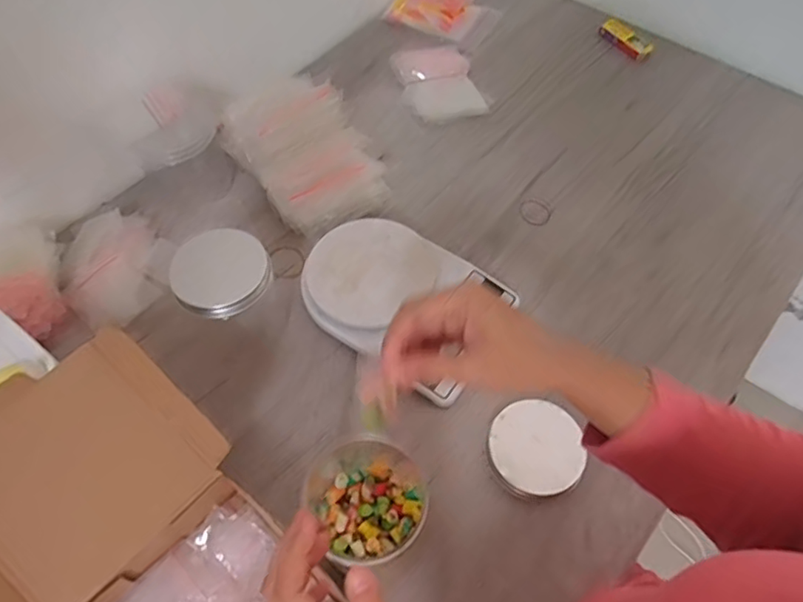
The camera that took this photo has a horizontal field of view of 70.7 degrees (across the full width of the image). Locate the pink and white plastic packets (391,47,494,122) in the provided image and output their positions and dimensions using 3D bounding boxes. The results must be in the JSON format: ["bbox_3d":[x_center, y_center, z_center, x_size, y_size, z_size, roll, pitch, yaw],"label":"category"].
[{"bbox_3d":[0.051,-0.299,0.776,0.107,0.022,0.127,-14,59,-8],"label":"pink and white plastic packets"}]

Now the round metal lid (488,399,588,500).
[{"bbox_3d":[0.124,0.135,0.517,0.086,0.023,0.081,0,58,0],"label":"round metal lid"}]

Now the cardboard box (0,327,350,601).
[{"bbox_3d":[-0.207,0.195,0.431,0.301,0.104,0.205,38,66,21],"label":"cardboard box"}]

